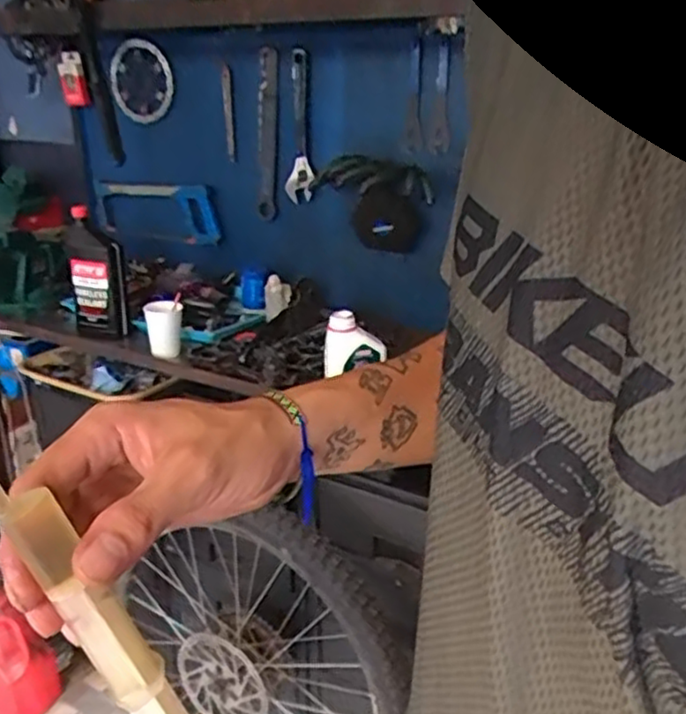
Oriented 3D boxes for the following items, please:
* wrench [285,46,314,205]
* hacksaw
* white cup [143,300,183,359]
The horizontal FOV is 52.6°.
[{"bbox_3d":[-0.085,-0.484,1.463,0.068,0.306,0.015,13,18,24],"label":"wrench"},{"bbox_3d":[-0.485,-0.377,1.781,0.454,0.143,0.031,11,5,26],"label":"hacksaw"},{"bbox_3d":[-0.342,-0.054,1.326,0.068,0.104,0.065,0,21,0],"label":"white cup"}]

